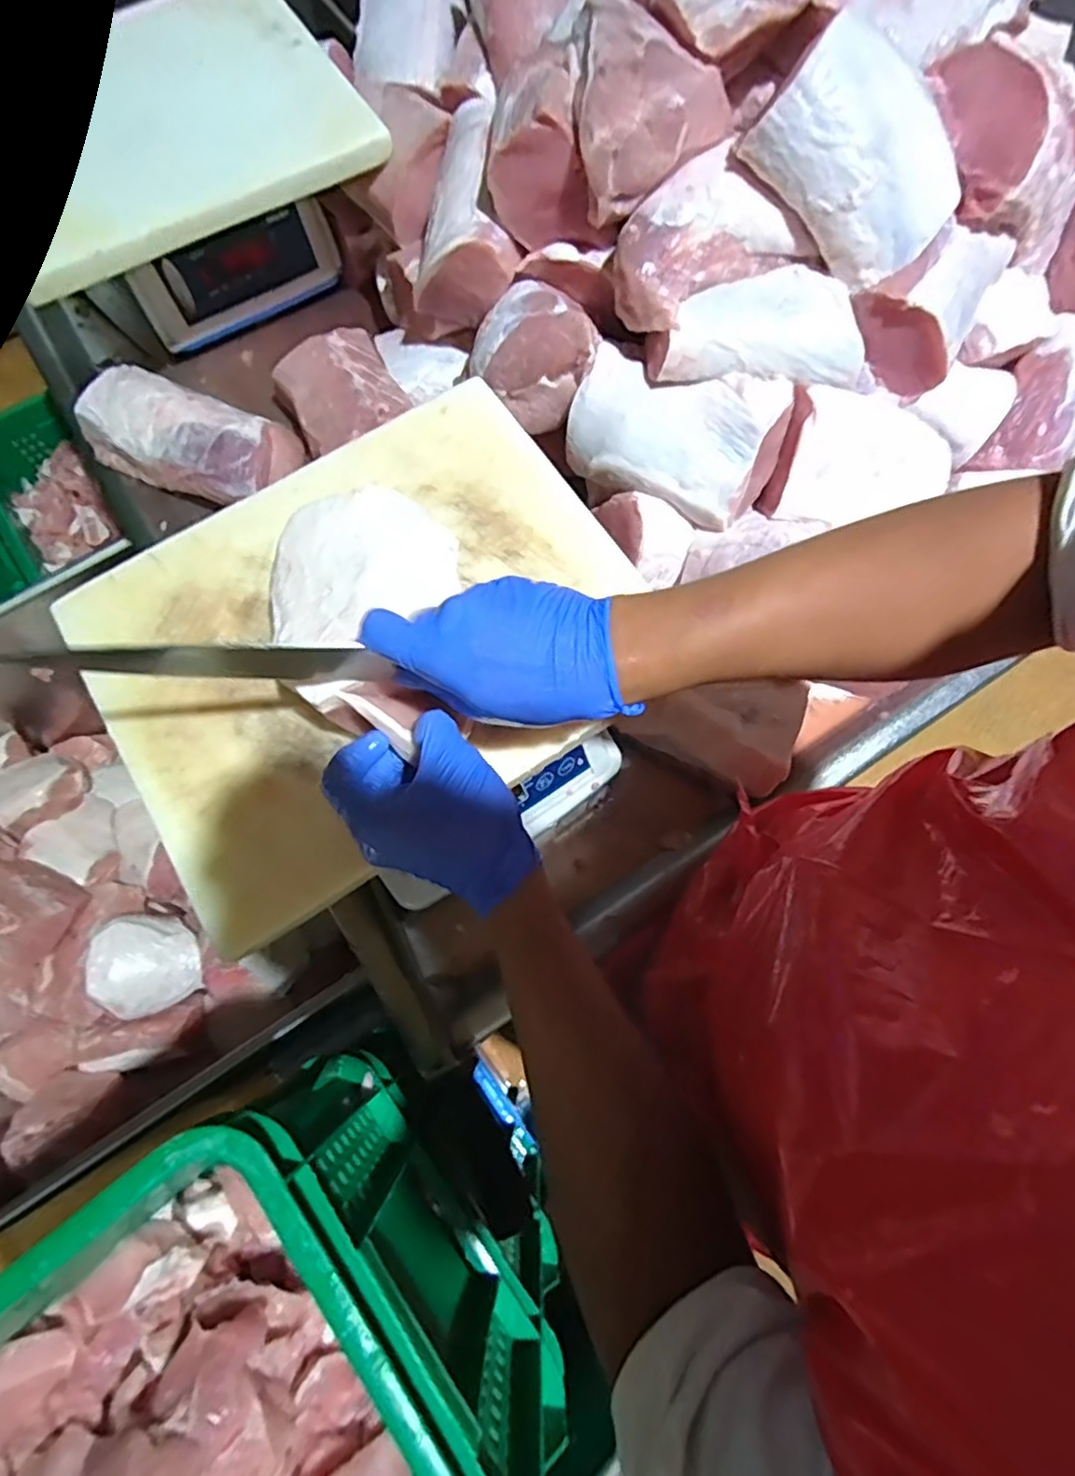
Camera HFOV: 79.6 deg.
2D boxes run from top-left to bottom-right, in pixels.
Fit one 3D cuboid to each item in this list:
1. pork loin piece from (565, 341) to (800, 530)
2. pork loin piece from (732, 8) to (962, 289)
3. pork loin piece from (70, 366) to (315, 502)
[{"bbox_3d":[0.124,-0.273,0.588,0.178,0.070,0.118,26,106,10],"label":"pork loin piece"},{"bbox_3d":[0.252,-0.449,0.499,0.157,0.065,0.125,39,106,-18],"label":"pork loin piece"},{"bbox_3d":[-0.361,-0.316,0.672,0.207,0.058,0.102,21,74,6],"label":"pork loin piece"}]

